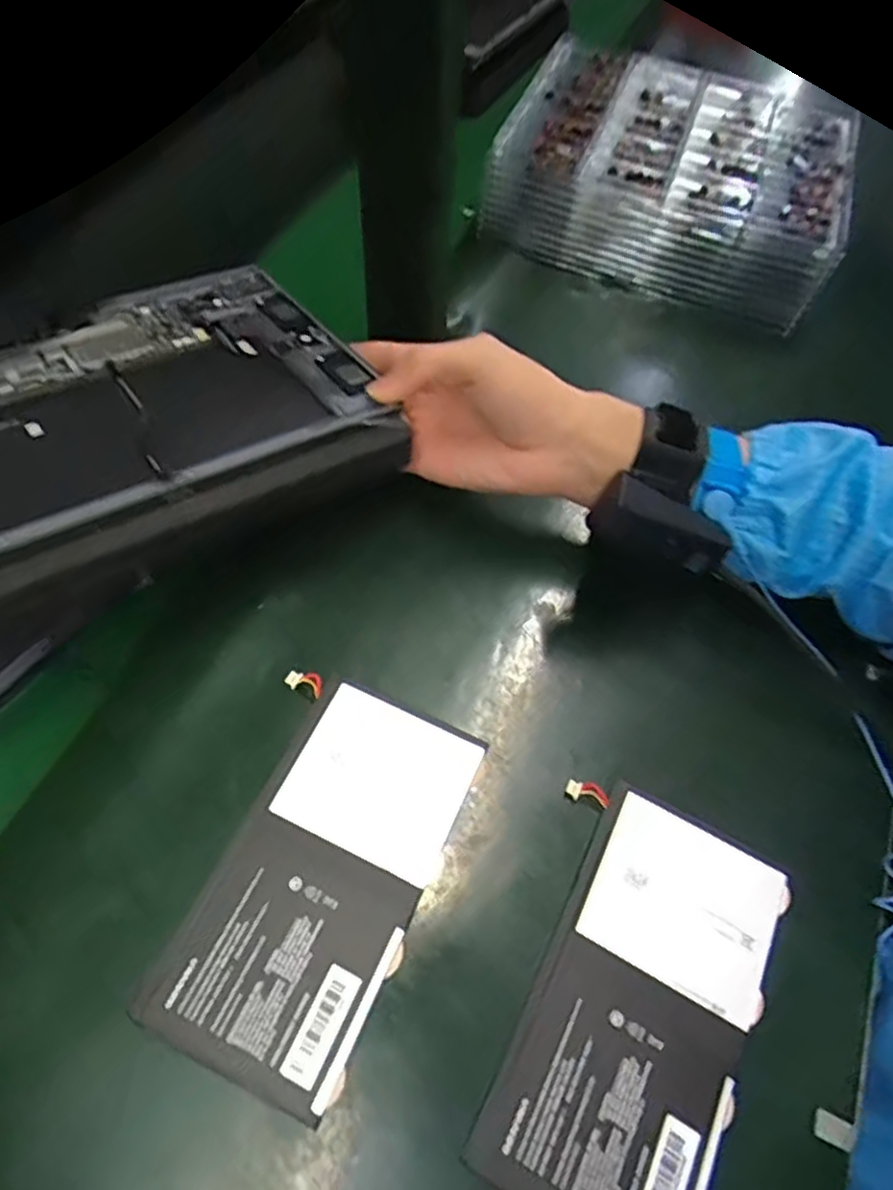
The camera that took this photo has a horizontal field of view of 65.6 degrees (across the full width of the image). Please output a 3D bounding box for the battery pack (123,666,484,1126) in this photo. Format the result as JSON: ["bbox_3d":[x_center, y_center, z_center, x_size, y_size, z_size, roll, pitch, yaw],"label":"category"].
[{"bbox_3d":[-0.055,0.126,0.322,0.094,0.005,0.170,22,59,7],"label":"battery pack"}]

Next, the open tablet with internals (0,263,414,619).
[{"bbox_3d":[-0.163,-0.087,0.343,0.245,0.016,0.198,-27,60,-26],"label":"open tablet with internals"}]

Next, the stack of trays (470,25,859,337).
[{"bbox_3d":[0.175,-0.321,0.541,0.254,0.087,0.174,25,61,12],"label":"stack of trays"}]

